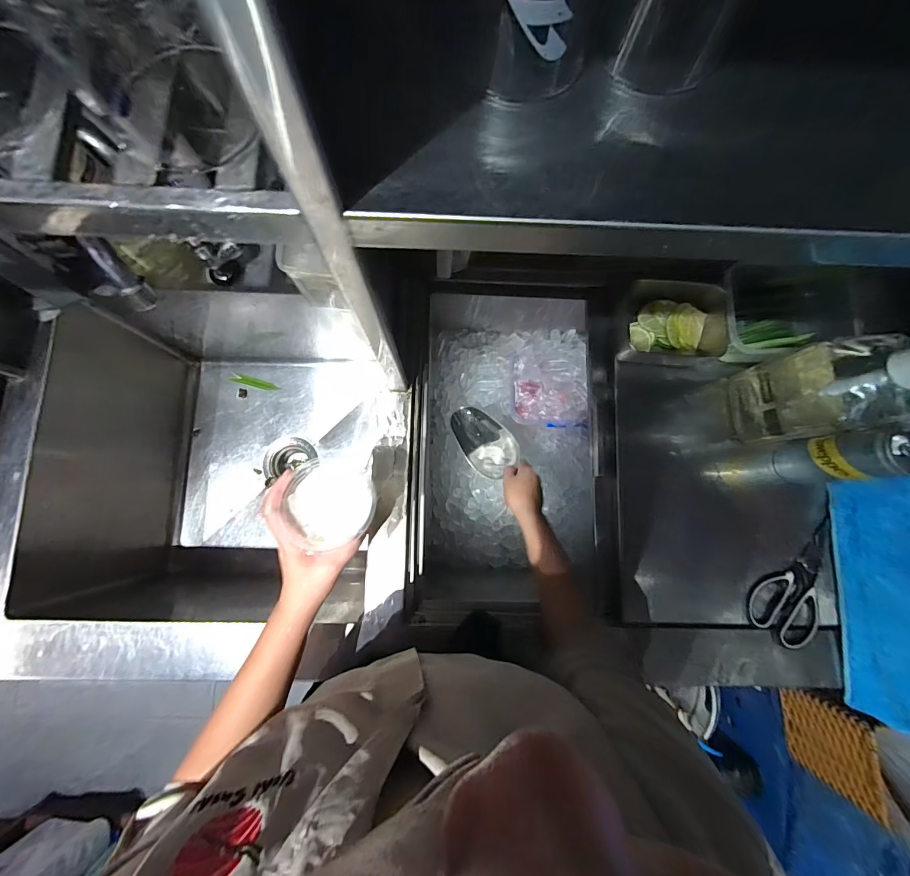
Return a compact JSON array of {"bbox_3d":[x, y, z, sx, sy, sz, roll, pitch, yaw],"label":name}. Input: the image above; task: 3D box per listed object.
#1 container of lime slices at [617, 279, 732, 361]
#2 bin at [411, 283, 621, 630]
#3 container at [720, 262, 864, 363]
[{"bbox_3d":[0.306,-0.166,0.543,0.122,0.059,0.099,2,82,-1],"label":"container of lime slices"},{"bbox_3d":[0.093,0.024,0.722,0.308,0.320,0.520,1,82,-1],"label":"bin"},{"bbox_3d":[0.445,-0.163,0.566,0.174,0.123,0.124,-1,82,-2],"label":"container"}]

